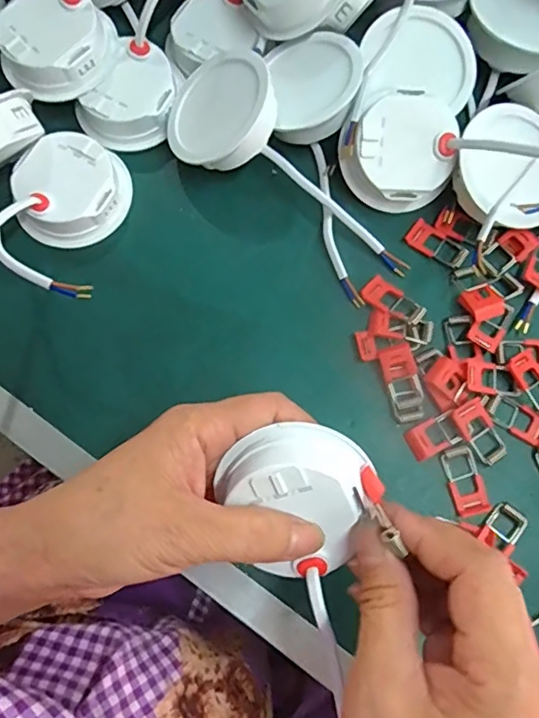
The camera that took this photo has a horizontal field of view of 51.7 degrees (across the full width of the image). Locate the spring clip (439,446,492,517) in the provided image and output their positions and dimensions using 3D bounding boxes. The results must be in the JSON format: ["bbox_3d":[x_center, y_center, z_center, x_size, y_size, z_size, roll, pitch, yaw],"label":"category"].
[{"bbox_3d":[0.108,0.067,0.306,0.020,0.004,0.037,-14,77,-3],"label":"spring clip"}]

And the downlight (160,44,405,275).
[{"bbox_3d":[0.002,-0.106,0.323,0.063,0.046,0.169,-38,79,-8],"label":"downlight"}]

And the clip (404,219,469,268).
[{"bbox_3d":[0.102,-0.070,0.339,0.037,0.004,0.018,35,80,8],"label":"clip"}]

